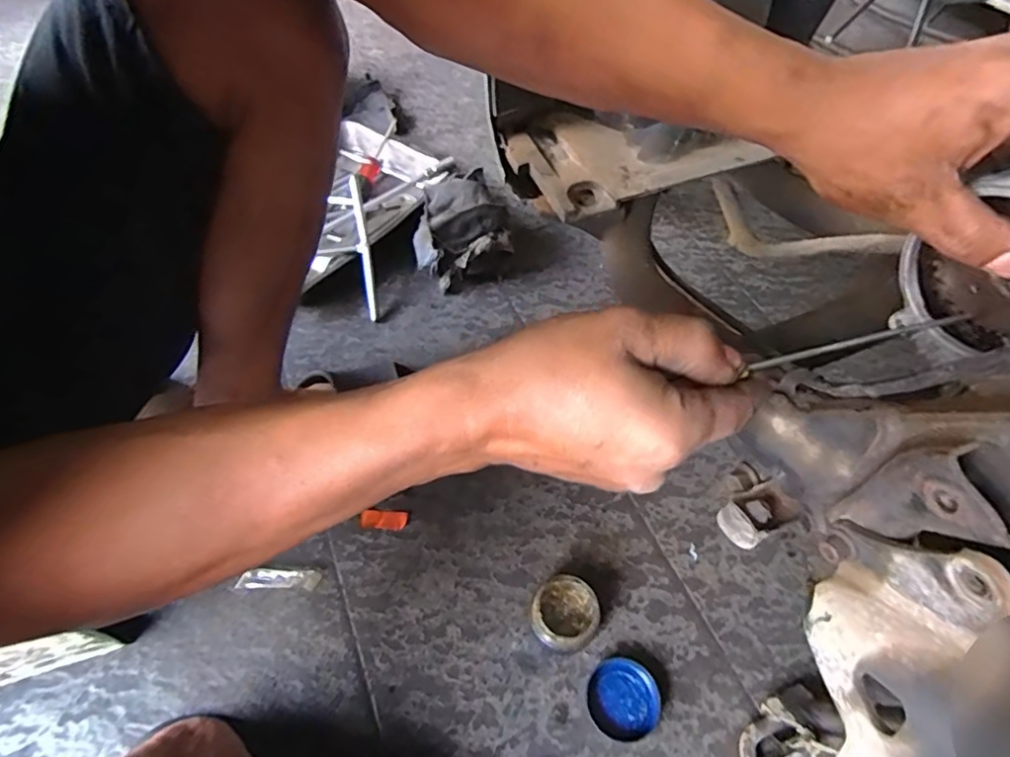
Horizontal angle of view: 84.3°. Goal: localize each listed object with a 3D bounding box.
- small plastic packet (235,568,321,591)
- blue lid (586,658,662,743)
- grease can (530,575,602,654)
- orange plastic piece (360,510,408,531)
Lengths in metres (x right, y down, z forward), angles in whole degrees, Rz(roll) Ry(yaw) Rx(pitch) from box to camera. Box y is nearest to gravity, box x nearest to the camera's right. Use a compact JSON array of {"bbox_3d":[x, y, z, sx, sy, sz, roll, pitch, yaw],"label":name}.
[{"bbox_3d":[-0.213,0.190,0.528,0.073,0.012,0.019,0,56,-2],"label":"small plastic packet"},{"bbox_3d":[0.101,0.273,0.475,0.059,0.014,0.060,1,56,-2],"label":"blue lid"},{"bbox_3d":[0.052,0.212,0.499,0.057,0.040,0.060,1,56,-2],"label":"grease can"},{"bbox_3d":[-0.124,0.144,0.568,0.046,0.007,0.020,4,56,0],"label":"orange plastic piece"}]

